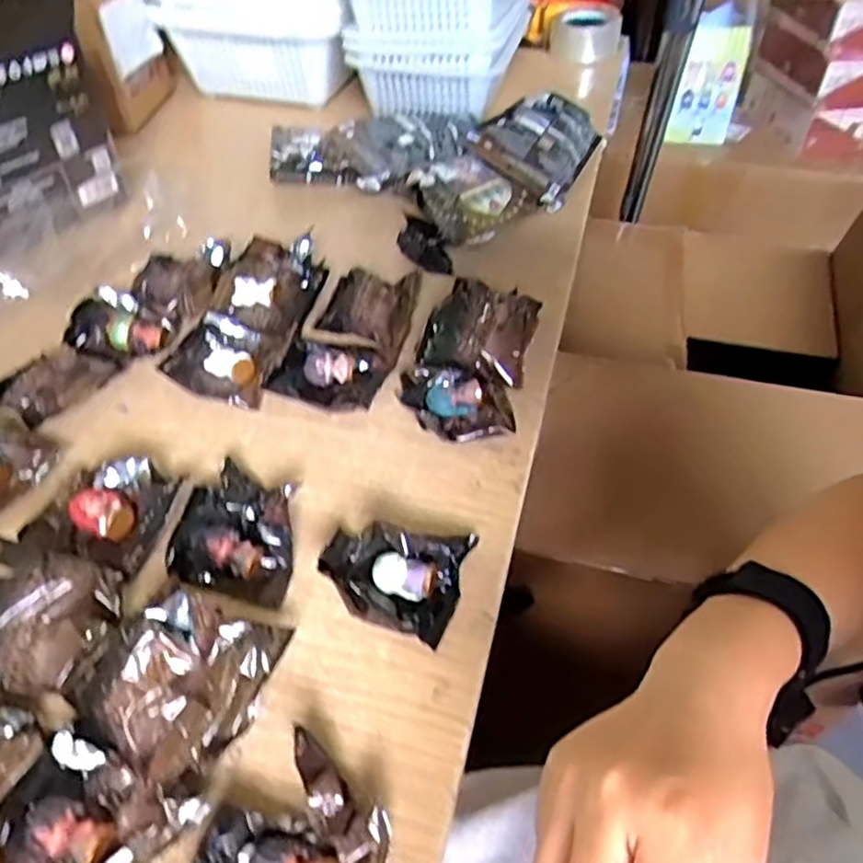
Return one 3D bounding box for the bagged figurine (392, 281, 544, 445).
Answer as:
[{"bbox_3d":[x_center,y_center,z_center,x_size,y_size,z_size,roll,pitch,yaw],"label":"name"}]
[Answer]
[{"bbox_3d":[0.030,-0.058,0.540,0.092,0.048,0.145,11,47,9],"label":"bagged figurine"}]

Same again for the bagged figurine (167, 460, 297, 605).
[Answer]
[{"bbox_3d":[-0.124,0.060,0.441,0.080,0.024,0.088,9,47,7],"label":"bagged figurine"}]

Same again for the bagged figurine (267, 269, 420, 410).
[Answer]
[{"bbox_3d":[-0.069,-0.082,0.571,0.089,0.034,0.153,14,48,11],"label":"bagged figurine"}]

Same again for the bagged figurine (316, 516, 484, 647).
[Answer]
[{"bbox_3d":[-0.022,0.080,0.419,0.084,0.035,0.074,17,48,14],"label":"bagged figurine"}]

